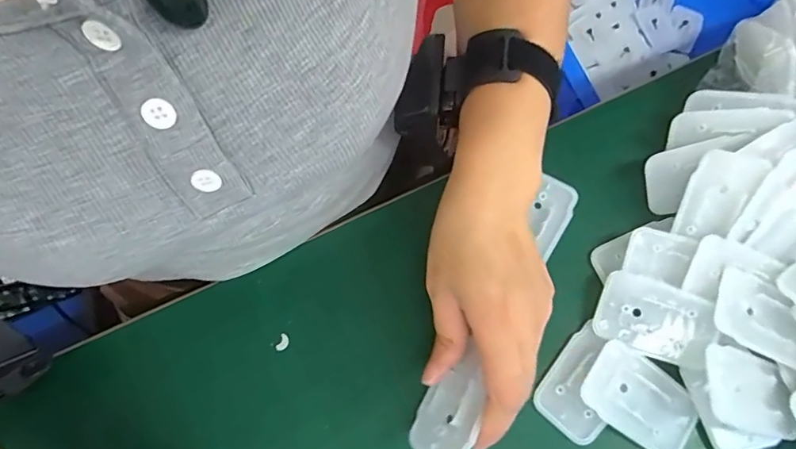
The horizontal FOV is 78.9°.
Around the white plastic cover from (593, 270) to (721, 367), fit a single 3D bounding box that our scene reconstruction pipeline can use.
[{"bbox_3d":[0.157,0.057,0.295,0.063,0.007,0.044,17,85,21],"label":"white plastic cover"}]

